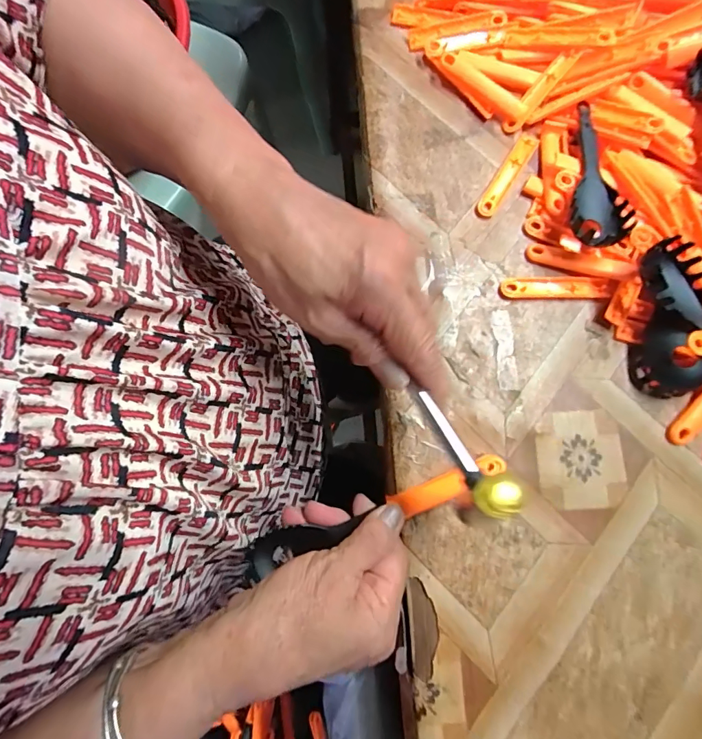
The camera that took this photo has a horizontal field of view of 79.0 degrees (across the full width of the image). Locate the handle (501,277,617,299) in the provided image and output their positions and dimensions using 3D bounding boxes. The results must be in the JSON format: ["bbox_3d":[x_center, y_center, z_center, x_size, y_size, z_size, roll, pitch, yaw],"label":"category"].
[{"bbox_3d":[0.146,-0.058,0.301,0.077,0.004,0.015,0,79,1],"label":"handle"}]

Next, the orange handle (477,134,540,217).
[{"bbox_3d":[0.118,-0.147,0.319,0.015,0.004,0.075,32,81,6],"label":"orange handle"}]

